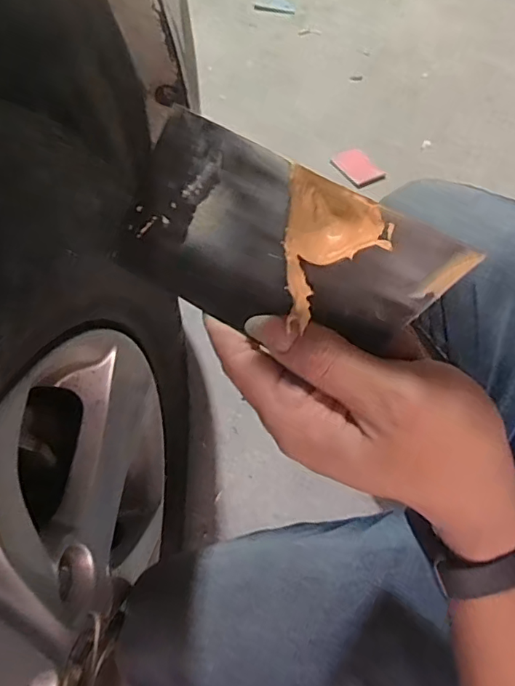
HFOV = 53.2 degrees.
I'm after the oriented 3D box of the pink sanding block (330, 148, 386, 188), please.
[{"bbox_3d":[0.210,-0.370,1.082,0.084,0.014,0.110,-23,58,-17],"label":"pink sanding block"}]

